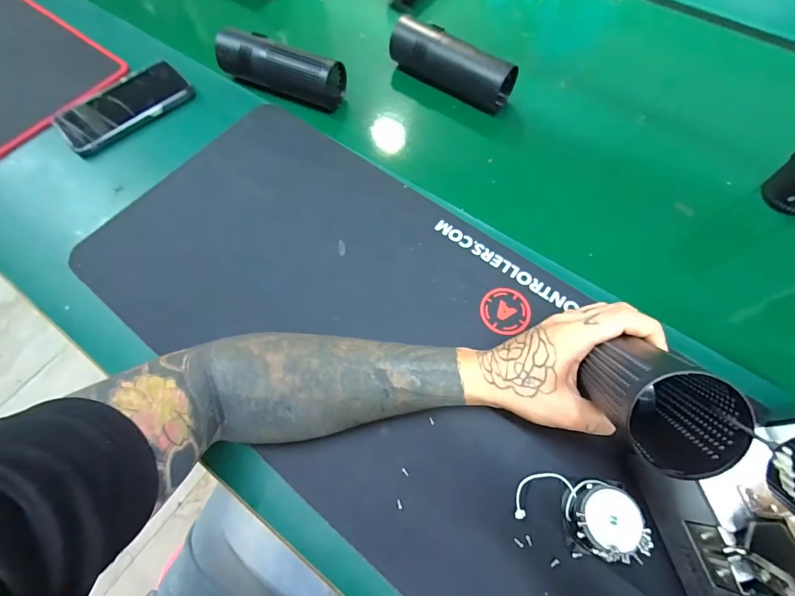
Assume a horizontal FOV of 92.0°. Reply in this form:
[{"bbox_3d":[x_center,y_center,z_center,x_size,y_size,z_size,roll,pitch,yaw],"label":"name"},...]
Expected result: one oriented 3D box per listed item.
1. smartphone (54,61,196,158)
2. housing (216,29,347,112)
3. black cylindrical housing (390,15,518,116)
[{"bbox_3d":[-0.362,-0.254,0.513,0.167,0.018,0.085,-40,69,-15],"label":"smartphone"},{"bbox_3d":[-0.157,-0.298,0.508,0.167,0.054,0.061,20,67,12],"label":"housing"},{"bbox_3d":[0.067,-0.301,0.500,0.166,0.057,0.054,32,70,15],"label":"black cylindrical housing"}]

